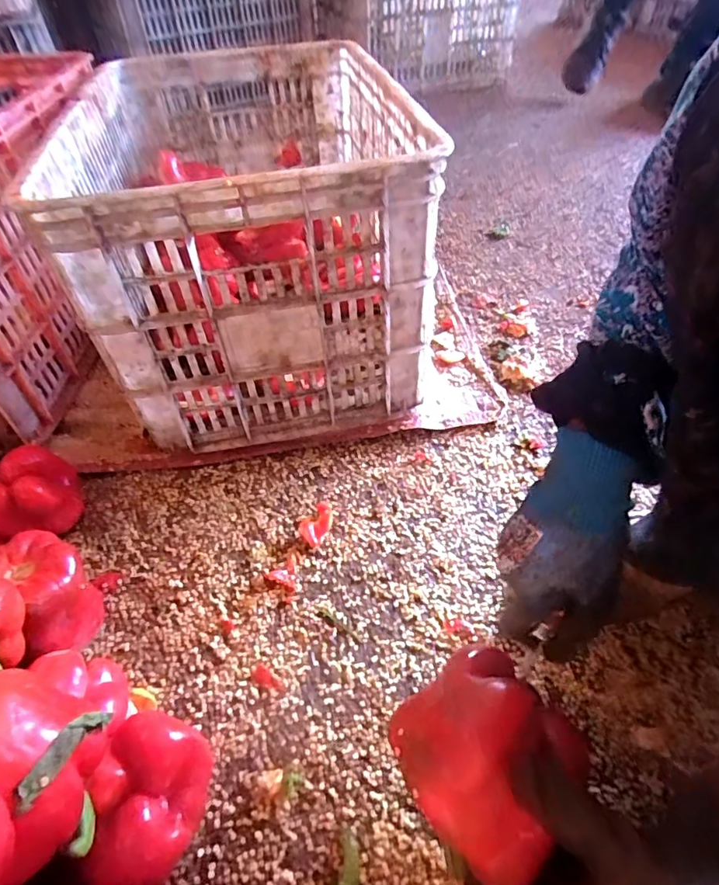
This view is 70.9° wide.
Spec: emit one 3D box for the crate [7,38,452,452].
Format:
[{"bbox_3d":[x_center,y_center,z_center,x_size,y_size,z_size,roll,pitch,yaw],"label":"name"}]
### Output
[{"bbox_3d":[-0.138,-0.291,0.645,0.337,0.275,0.523,-8,49,-7],"label":"crate"}]

